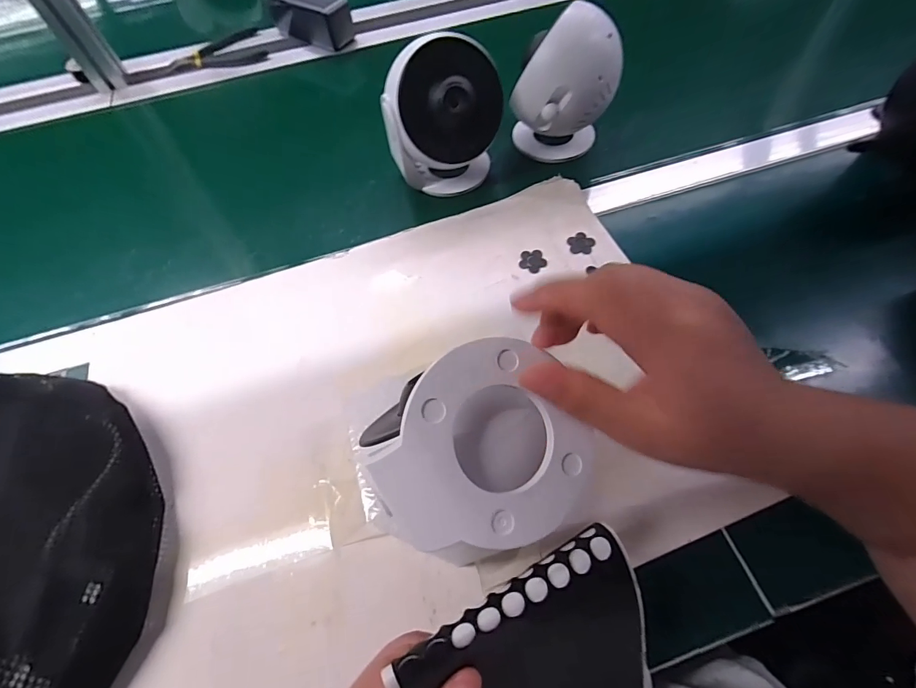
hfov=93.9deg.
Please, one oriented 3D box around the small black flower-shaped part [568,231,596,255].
[{"bbox_3d":[0.120,-0.099,0.418,0.024,0.004,0.026,-1,60,2],"label":"small black flower-shaped part"}]

